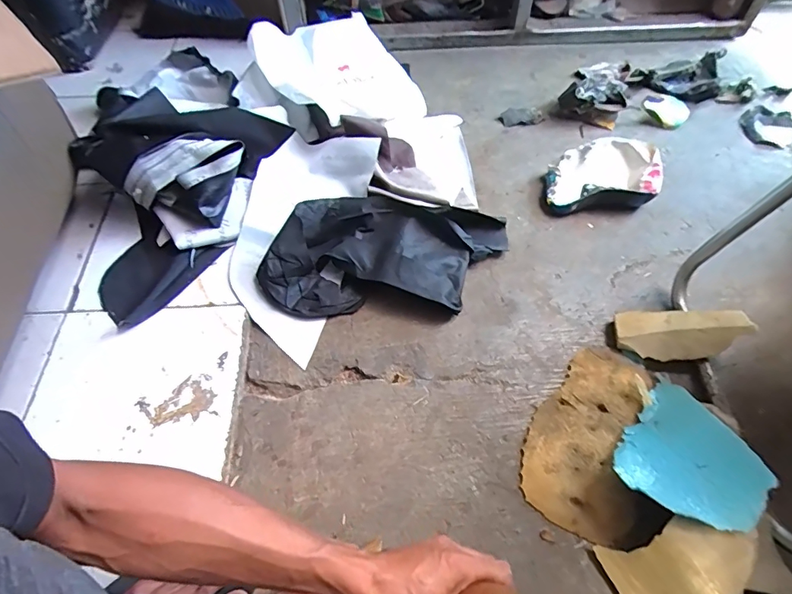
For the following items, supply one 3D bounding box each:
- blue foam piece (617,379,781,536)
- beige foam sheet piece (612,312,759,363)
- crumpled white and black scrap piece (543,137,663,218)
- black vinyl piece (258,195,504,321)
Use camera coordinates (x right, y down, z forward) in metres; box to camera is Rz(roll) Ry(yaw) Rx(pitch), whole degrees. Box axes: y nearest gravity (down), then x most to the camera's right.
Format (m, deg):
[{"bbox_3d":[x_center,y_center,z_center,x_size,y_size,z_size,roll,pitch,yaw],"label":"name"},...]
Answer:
[{"bbox_3d":[0.368,0.189,0.540,0.199,0.029,0.151,-29,34,-32],"label":"blue foam piece"},{"bbox_3d":[0.424,0.054,0.656,0.173,0.021,0.076,-5,57,14],"label":"beige foam sheet piece"},{"bbox_3d":[0.397,-0.241,0.860,0.227,0.056,0.163,-3,58,-1],"label":"crumpled white and black scrap piece"},{"bbox_3d":[-0.014,-0.074,0.746,0.420,0.078,0.209,0,58,1],"label":"black vinyl piece"}]

